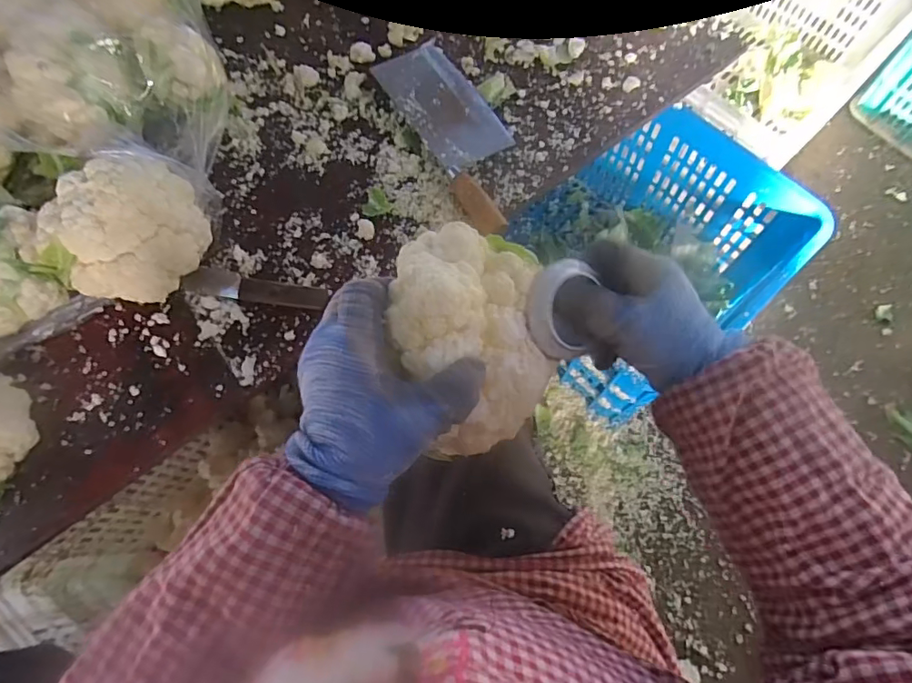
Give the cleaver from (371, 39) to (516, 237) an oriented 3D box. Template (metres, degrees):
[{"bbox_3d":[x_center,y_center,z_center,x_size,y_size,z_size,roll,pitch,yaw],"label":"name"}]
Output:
[{"bbox_3d":[0.006,-0.248,0.608,0.100,0.022,0.271,-29,72,-7],"label":"cleaver"}]

